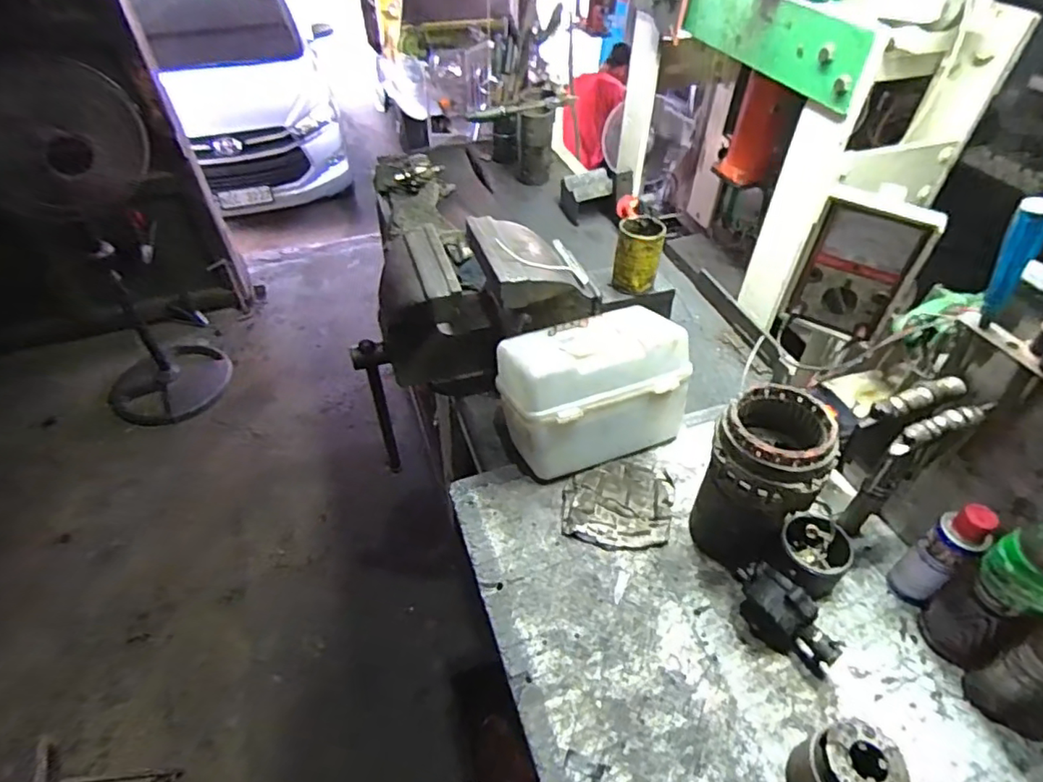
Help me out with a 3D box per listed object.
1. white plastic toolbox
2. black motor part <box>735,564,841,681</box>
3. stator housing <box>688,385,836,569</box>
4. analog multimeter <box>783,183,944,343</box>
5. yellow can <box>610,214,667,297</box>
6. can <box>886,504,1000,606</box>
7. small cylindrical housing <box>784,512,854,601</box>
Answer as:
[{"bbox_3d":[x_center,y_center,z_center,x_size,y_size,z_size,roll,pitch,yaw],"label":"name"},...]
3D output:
[{"bbox_3d":[0.108,-0.007,0.885,0.264,0.175,0.170,-17,49,-15],"label":"white plastic toolbox"},{"bbox_3d":[0.318,0.268,0.685,0.057,0.083,0.143,-22,50,-20],"label":"black motor part"},{"bbox_3d":[0.301,0.116,0.729,0.126,0.231,0.129,17,49,16],"label":"stator housing"},{"bbox_3d":[0.413,-0.157,0.698,0.124,0.166,0.055,26,52,23],"label":"analog multimeter"},{"bbox_3d":[0.204,-0.237,0.994,0.078,0.108,0.077,10,47,9],"label":"yellow can"},{"bbox_3d":[0.505,0.200,0.684,0.046,0.168,0.051,-26,52,-23],"label":"can"},{"bbox_3d":[0.382,0.214,0.744,0.088,0.062,0.104,33,55,27],"label":"small cylindrical housing"}]

